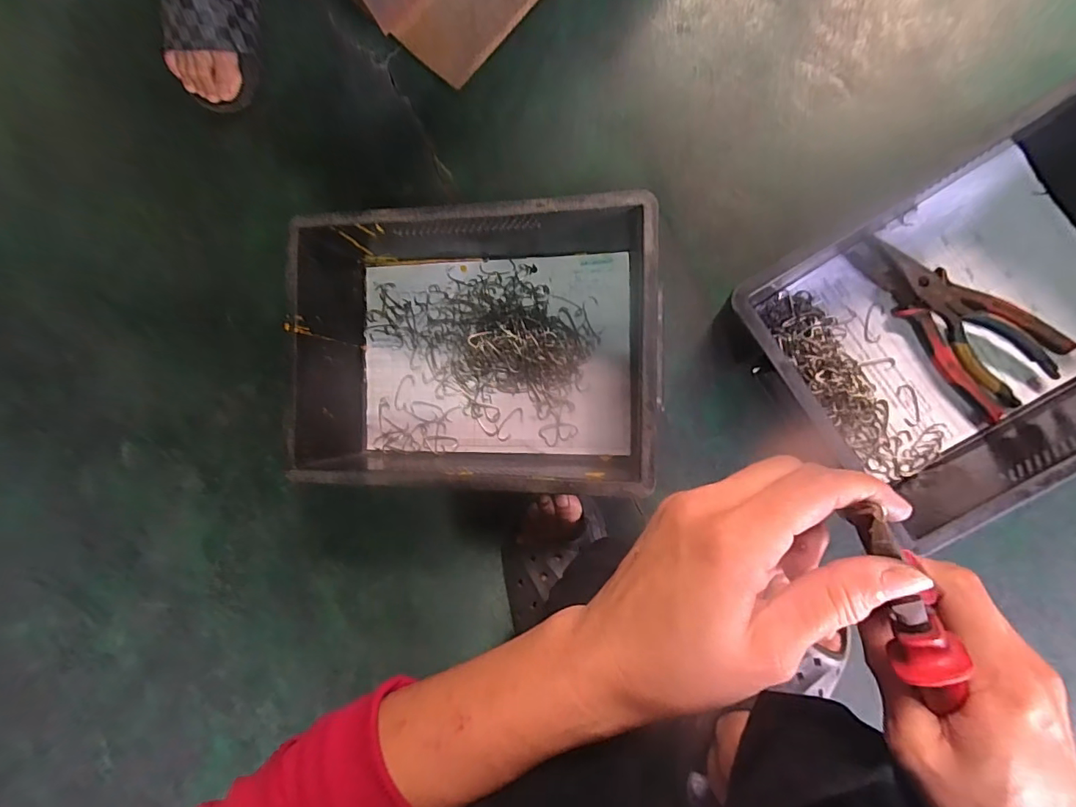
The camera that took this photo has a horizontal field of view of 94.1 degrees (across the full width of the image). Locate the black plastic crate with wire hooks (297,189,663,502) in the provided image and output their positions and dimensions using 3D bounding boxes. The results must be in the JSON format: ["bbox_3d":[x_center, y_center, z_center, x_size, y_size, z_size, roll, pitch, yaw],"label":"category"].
[{"bbox_3d":[-0.056,-0.055,0.490,0.335,0.131,0.263,0,89,10],"label":"black plastic crate with wire hooks"}]

